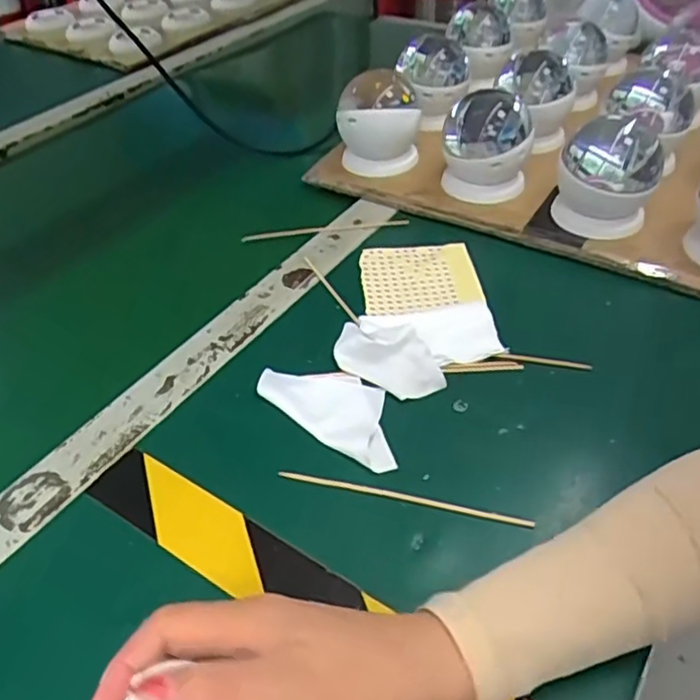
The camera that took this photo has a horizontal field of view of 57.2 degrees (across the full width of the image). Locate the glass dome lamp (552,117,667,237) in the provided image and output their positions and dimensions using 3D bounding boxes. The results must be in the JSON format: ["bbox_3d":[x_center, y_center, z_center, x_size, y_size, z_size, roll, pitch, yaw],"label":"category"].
[{"bbox_3d":[0.193,-0.125,0.487,0.072,0.087,0.068,15,47,21],"label":"glass dome lamp"}]

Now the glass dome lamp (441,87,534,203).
[{"bbox_3d":[0.114,-0.167,0.536,0.071,0.082,0.079,4,44,10],"label":"glass dome lamp"}]

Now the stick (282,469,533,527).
[{"bbox_3d":[0.029,0.081,0.359,0.142,0.004,0.004,7,45,14],"label":"stick"}]

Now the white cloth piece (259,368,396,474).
[{"bbox_3d":[-0.008,0.034,0.404,0.106,0.007,0.051,26,52,30],"label":"white cloth piece"}]

